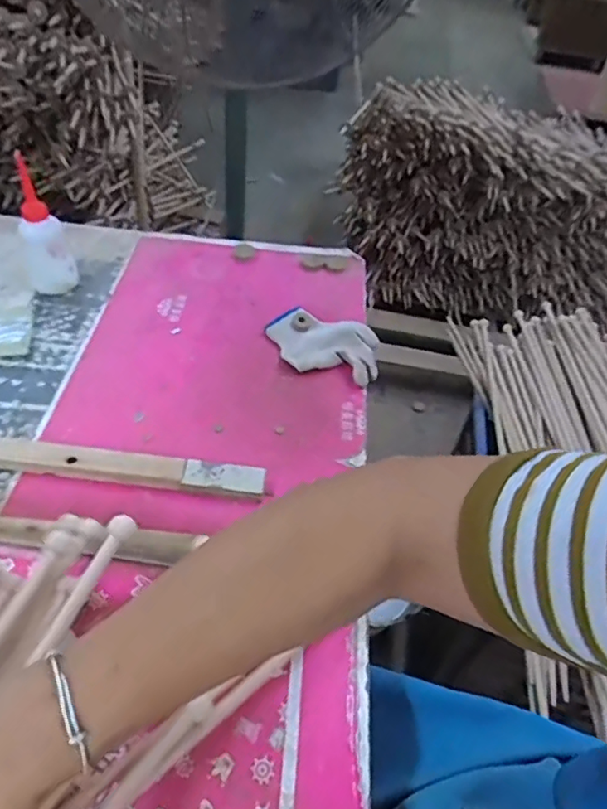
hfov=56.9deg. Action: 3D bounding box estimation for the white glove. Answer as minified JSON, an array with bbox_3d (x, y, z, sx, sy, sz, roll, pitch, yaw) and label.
[{"bbox_3d":[0.024,-0.078,0.722,0.148,0.026,0.101,13,47,6],"label":"white glove"}]

